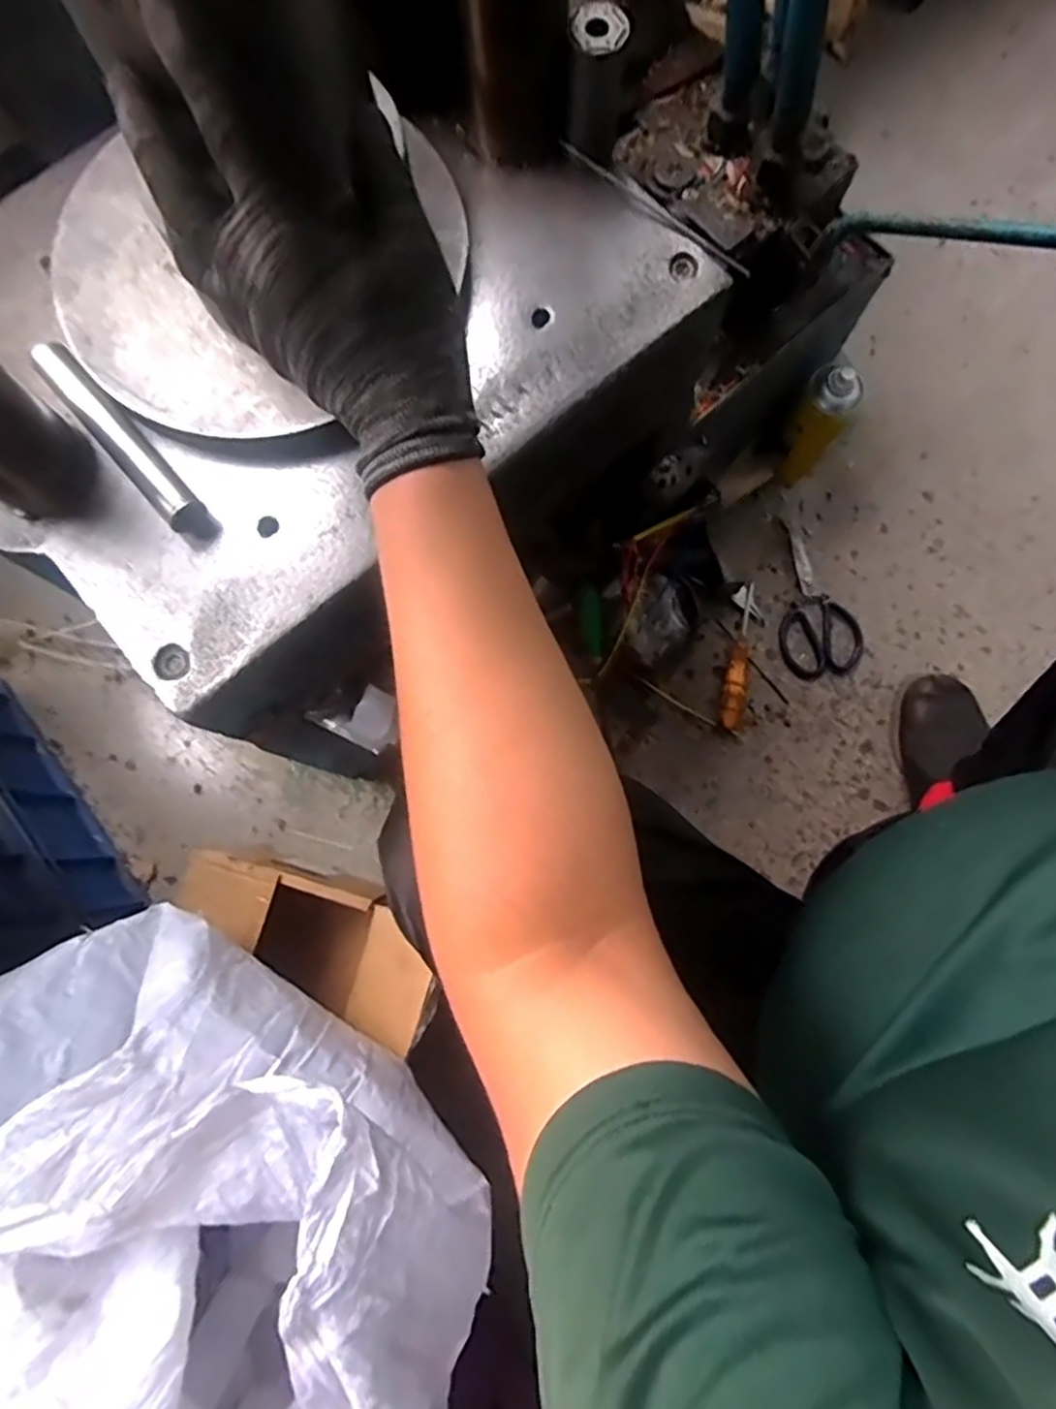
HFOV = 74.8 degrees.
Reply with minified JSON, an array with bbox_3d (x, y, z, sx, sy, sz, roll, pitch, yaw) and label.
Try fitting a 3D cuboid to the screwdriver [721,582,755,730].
[{"bbox_3d":[0.264,-0.063,0.858,0.024,0.031,0.188,13,80,3],"label":"screwdriver"}]

